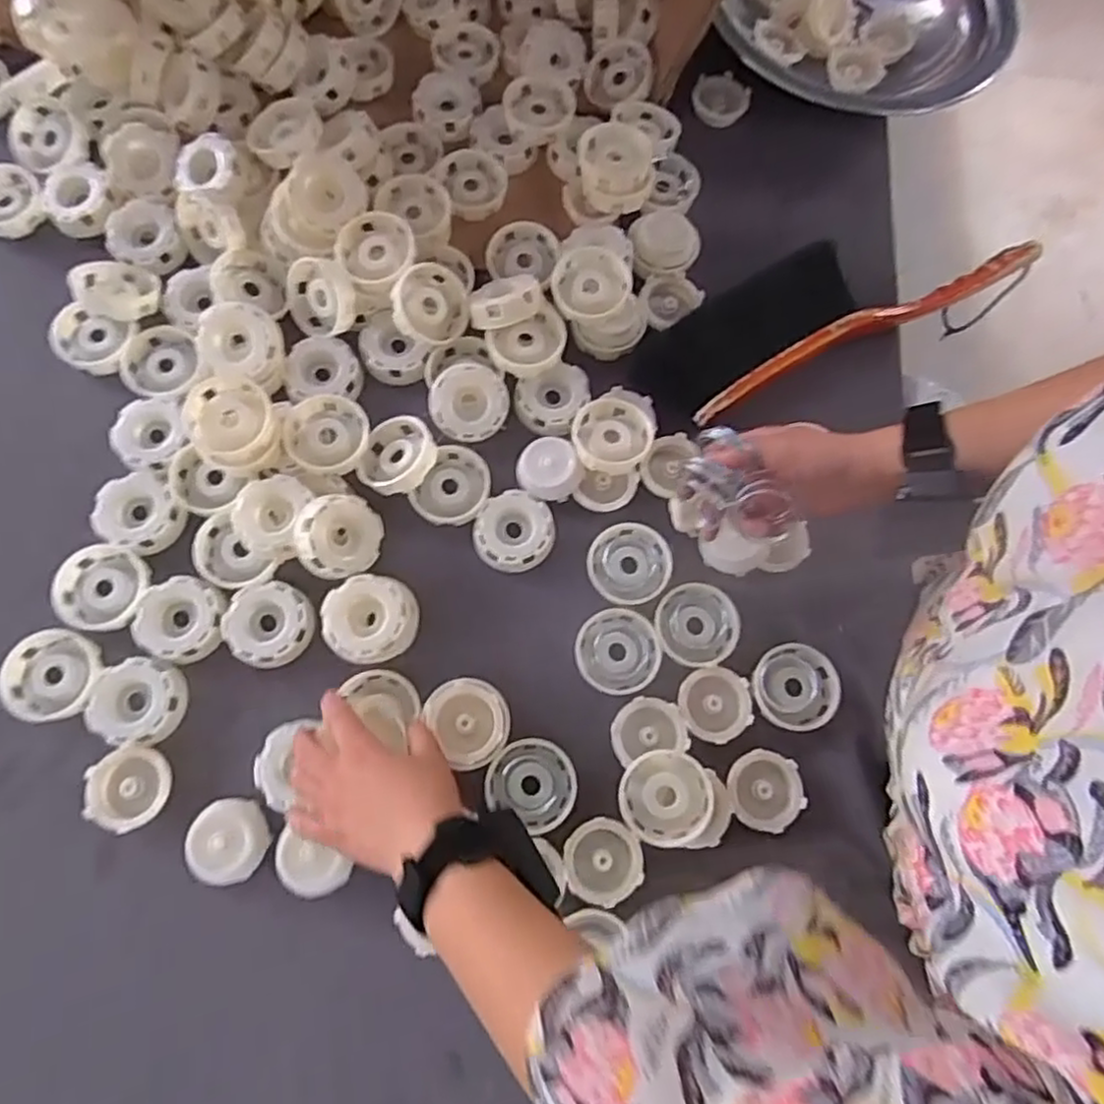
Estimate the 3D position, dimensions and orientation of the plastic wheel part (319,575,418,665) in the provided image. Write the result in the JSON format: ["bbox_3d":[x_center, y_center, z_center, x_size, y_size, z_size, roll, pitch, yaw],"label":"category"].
[{"bbox_3d":[-0.139,0.052,0.545,0.068,0.033,0.063,0,76,-2],"label":"plastic wheel part"}]

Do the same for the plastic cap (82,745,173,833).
[{"bbox_3d":[-0.310,0.174,0.524,0.055,0.026,0.057,-8,76,-4],"label":"plastic cap"}]

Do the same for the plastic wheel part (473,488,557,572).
[{"bbox_3d":[-0.031,-0.018,0.580,0.064,0.015,0.064,0,76,-2],"label":"plastic wheel part"}]

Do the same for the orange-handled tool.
[{"bbox_3d":[0.285,-0.203,0.630,0.372,0.024,0.027,-27,78,-8],"label":"orange-handled tool"}]

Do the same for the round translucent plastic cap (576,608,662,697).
[{"bbox_3d":[0.052,0.079,0.561,0.065,0.009,0.064,-8,76,-4],"label":"round translucent plastic cap"}]

